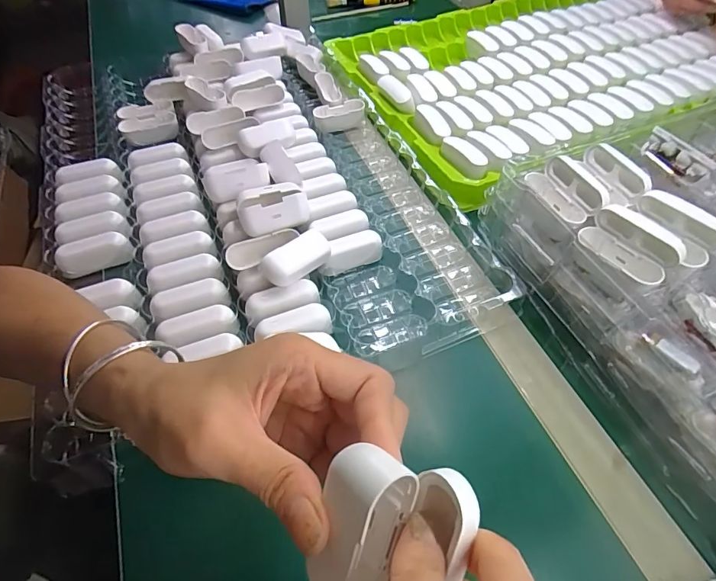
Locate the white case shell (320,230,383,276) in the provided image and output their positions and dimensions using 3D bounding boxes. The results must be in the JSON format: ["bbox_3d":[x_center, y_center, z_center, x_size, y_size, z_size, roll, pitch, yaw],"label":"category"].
[{"bbox_3d":[-0.009,-0.035,0.410,0.062,0.027,0.022,-20,55,-14],"label":"white case shell"}]

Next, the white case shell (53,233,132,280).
[{"bbox_3d":[-0.248,-0.034,0.410,0.064,0.024,0.023,-20,55,-14],"label":"white case shell"}]

